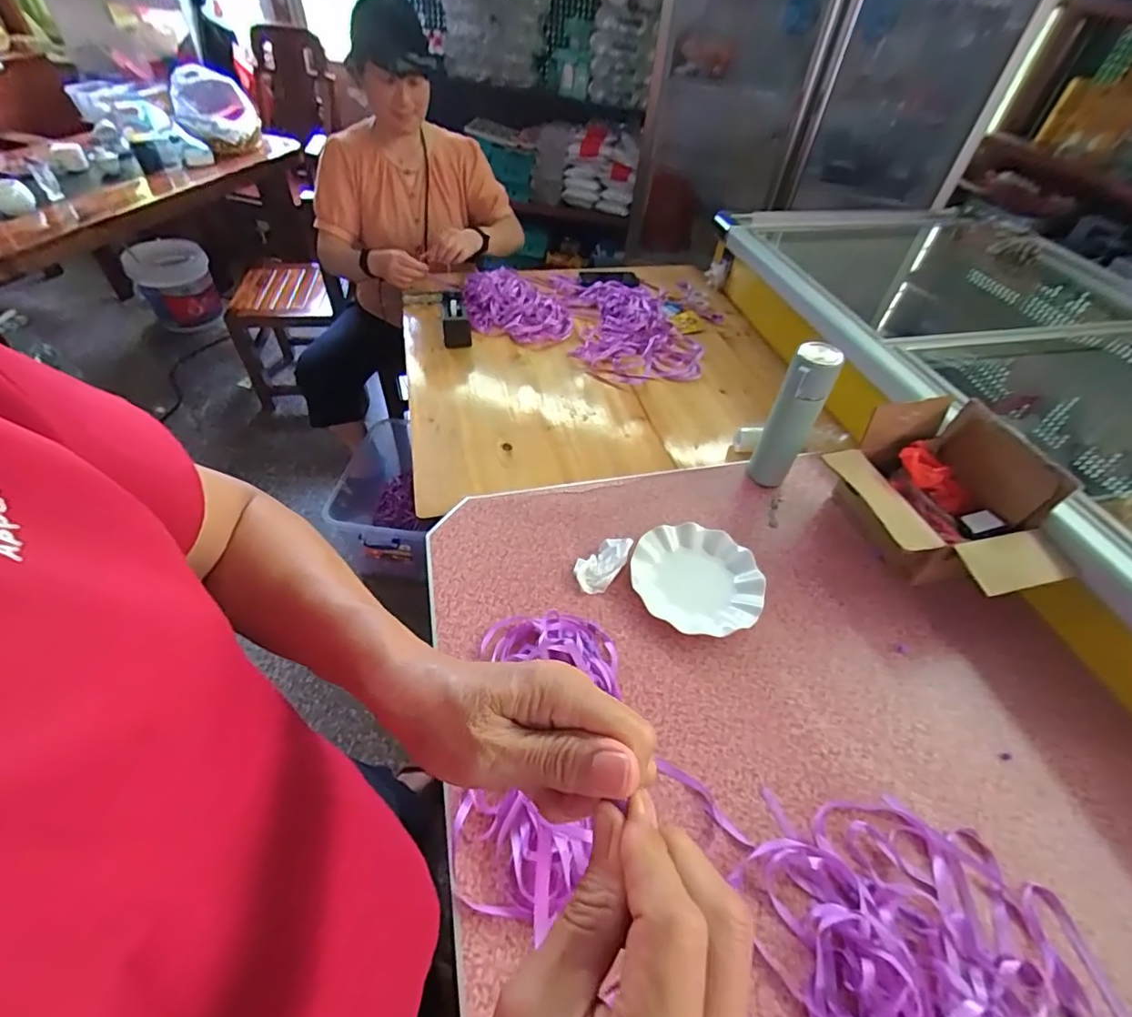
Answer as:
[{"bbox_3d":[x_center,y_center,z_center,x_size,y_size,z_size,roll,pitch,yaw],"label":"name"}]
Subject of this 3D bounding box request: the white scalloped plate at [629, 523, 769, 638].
[{"bbox_3d":[0.187,0.100,0.750,0.179,0.024,0.177,2,49,-2],"label":"white scalloped plate"}]

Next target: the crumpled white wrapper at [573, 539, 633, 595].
[{"bbox_3d":[0.053,0.078,0.756,0.056,0.027,0.096,34,55,24],"label":"crumpled white wrapper"}]

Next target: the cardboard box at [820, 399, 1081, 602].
[{"bbox_3d":[0.543,-0.002,0.767,0.229,0.179,0.305,-10,50,-12],"label":"cardboard box"}]

